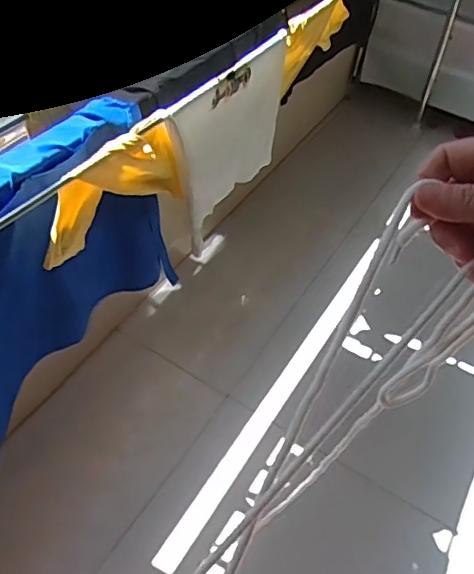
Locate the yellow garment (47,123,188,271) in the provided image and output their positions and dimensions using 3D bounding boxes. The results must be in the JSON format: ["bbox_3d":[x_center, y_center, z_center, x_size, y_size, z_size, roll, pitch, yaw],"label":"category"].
[{"bbox_3d":[-0.180,-0.143,0.831,0.035,0.156,0.281,28,53,19],"label":"yellow garment"}]

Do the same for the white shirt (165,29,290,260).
[{"bbox_3d":[-0.011,-0.279,1.059,0.064,0.271,0.365,21,51,14],"label":"white shirt"}]

